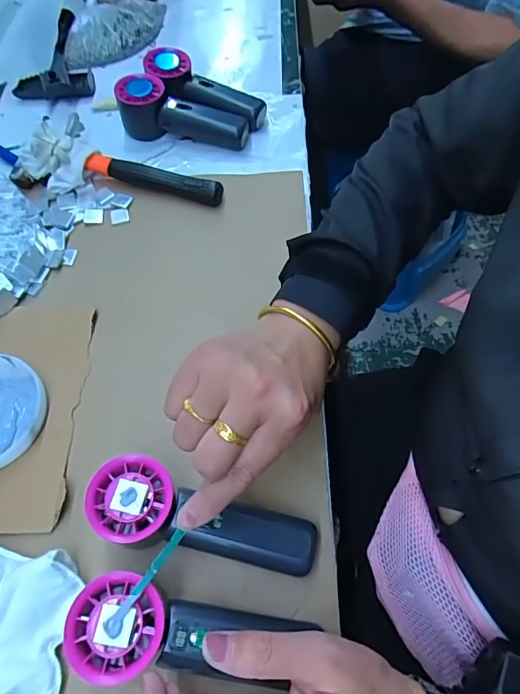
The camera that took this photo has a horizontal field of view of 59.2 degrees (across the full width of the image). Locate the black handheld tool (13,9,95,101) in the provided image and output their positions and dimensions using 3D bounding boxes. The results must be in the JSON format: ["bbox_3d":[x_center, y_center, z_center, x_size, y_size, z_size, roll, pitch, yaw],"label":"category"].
[{"bbox_3d":[-0.292,-0.402,0.631,0.101,0.023,0.198,-16,62,-7],"label":"black handheld tool"}]

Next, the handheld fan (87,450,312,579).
[{"bbox_3d":[-0.039,0.126,0.321,0.151,0.056,0.053,15,63,10],"label":"handheld fan"}]

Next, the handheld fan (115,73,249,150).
[{"bbox_3d":[-0.090,-0.273,0.541,0.155,0.052,0.057,18,63,11],"label":"handheld fan"}]

